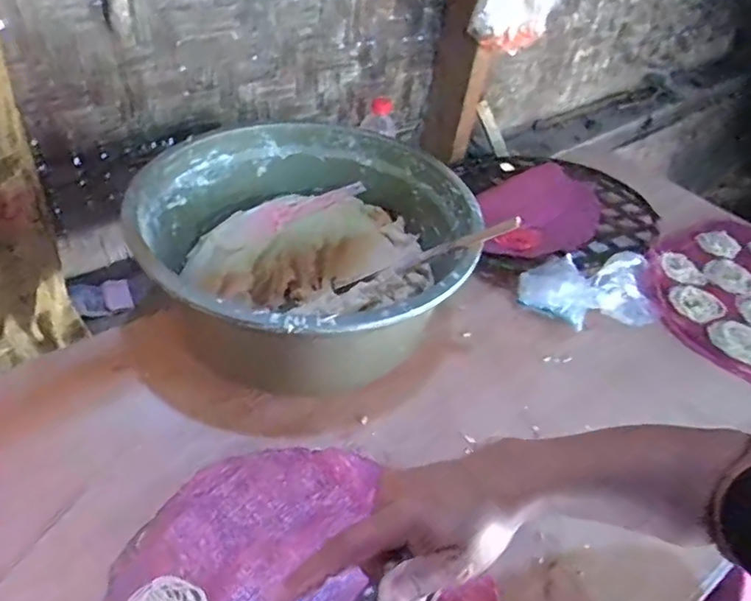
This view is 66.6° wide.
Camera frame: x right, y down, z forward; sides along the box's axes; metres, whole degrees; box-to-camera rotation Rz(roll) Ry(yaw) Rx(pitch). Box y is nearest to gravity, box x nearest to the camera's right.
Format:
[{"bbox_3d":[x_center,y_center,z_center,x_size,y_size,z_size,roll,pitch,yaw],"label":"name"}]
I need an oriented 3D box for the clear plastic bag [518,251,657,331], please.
[{"bbox_3d":[0.304,-0.019,0.785,0.198,0.094,0.063,-1,44,-7],"label":"clear plastic bag"}]

